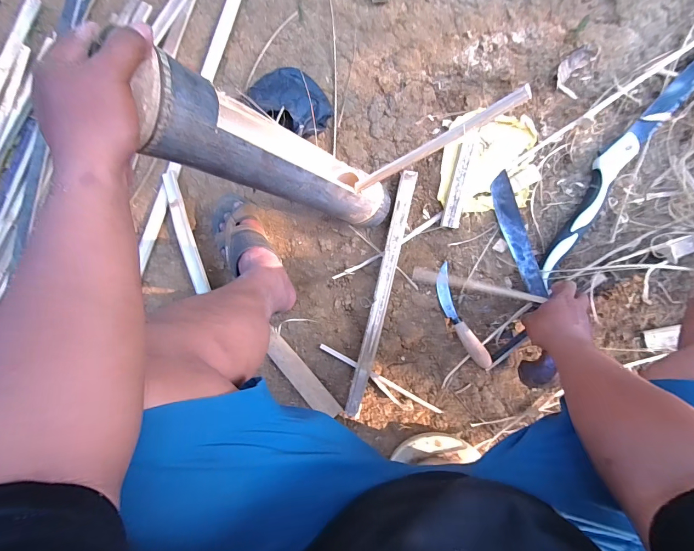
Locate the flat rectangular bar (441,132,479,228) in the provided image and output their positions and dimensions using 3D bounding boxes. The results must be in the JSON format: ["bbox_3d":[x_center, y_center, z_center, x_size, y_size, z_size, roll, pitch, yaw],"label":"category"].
[{"bbox_3d":[0.218,-0.183,0.660,0.031,0.015,0.184,13,89,10],"label":"flat rectangular bar"}]

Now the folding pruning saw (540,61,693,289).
[{"bbox_3d":[0.503,-0.230,0.599,0.063,0.025,0.556,37,94,9],"label":"folding pruning saw"}]

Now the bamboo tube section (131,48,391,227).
[{"bbox_3d":[-0.068,-0.150,0.474,0.064,0.434,0.099,-8,86,31],"label":"bamboo tube section"}]

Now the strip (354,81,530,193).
[{"bbox_3d":[0.111,-0.174,0.471,0.262,0.014,0.018,-18,83,42],"label":"strip"}]

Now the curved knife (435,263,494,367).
[{"bbox_3d":[0.211,0.076,0.644,0.041,0.021,0.199,-24,70,8],"label":"curved knife"}]

